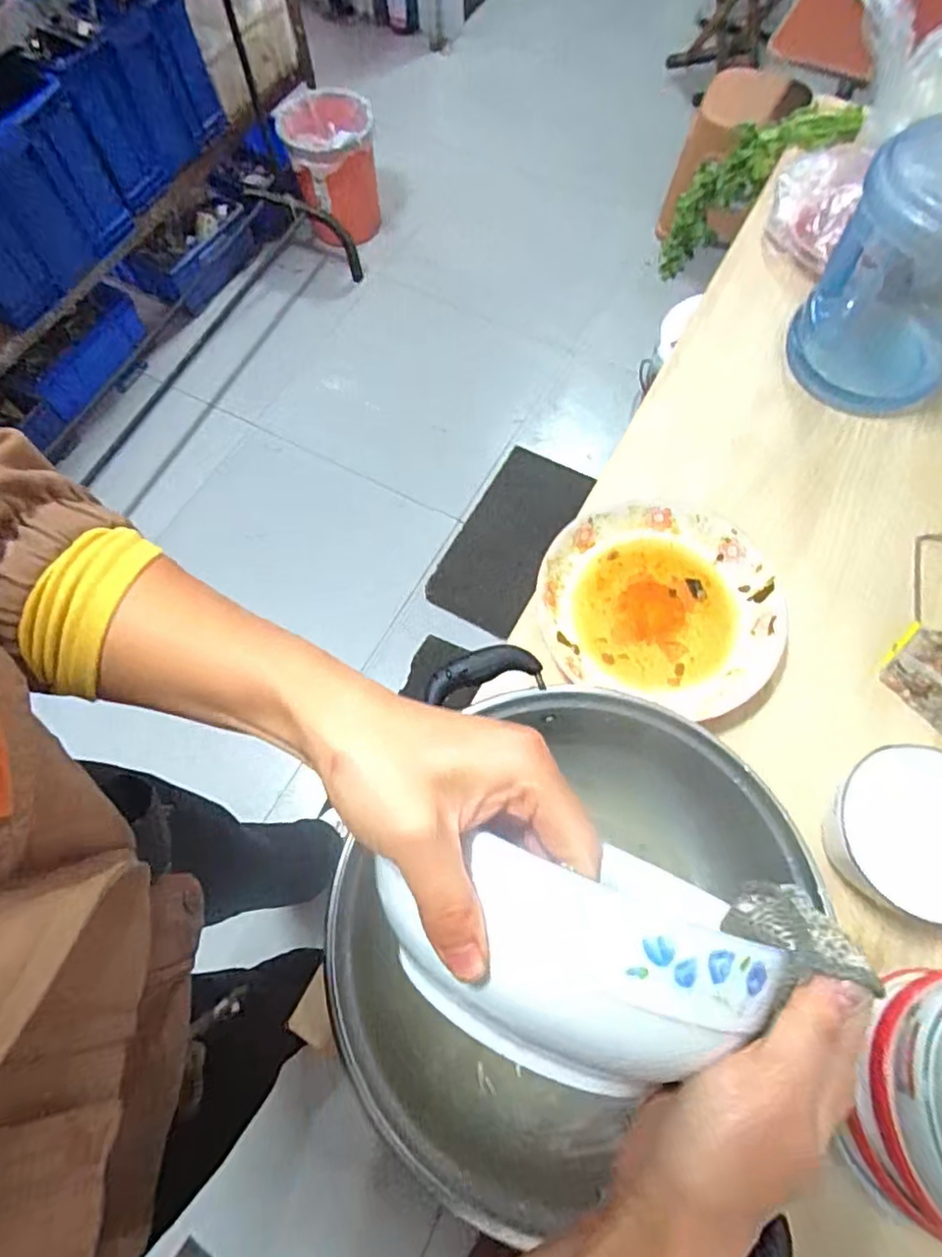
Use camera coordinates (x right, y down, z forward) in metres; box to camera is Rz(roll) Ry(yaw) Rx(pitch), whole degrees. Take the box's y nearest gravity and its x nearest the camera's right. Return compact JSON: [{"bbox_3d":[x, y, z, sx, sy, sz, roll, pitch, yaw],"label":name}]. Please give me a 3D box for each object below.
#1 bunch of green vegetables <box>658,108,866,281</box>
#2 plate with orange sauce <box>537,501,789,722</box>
[{"bbox_3d":[0.367,-0.605,0.847,0.274,0.067,0.084,-27,60,39],"label":"bunch of green vegetables"},{"bbox_3d":[0.164,-0.023,0.539,0.196,0.032,0.182,-1,68,2],"label":"plate with orange sauce"}]

